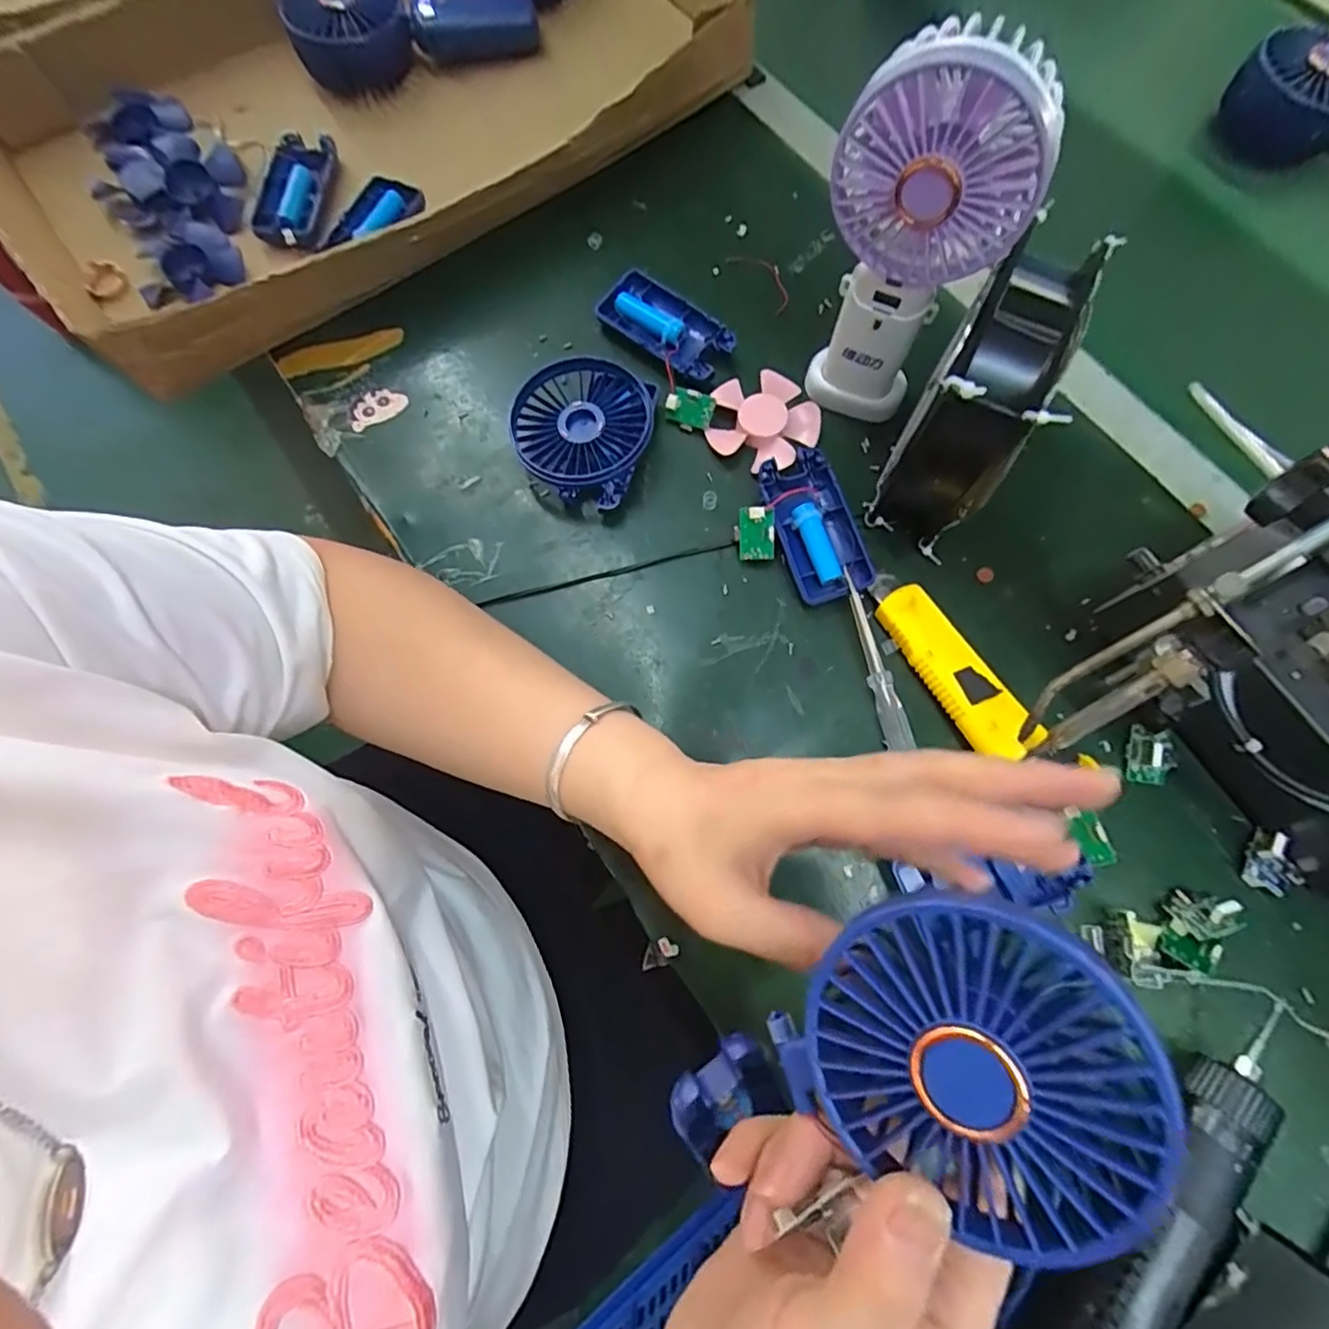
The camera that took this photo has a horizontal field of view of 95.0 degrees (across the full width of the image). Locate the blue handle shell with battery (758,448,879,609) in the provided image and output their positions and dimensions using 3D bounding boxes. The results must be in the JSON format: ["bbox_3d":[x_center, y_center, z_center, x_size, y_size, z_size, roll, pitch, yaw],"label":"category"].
[{"bbox_3d":[0.089,-0.082,0.368,0.047,0.019,0.091,-18,75,-4],"label":"blue handle shell with battery"}]

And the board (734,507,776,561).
[{"bbox_3d":[0.054,-0.078,0.364,0.023,0.005,0.031,0,106,15],"label":"board"}]

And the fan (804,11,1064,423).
[{"bbox_3d":[0.121,-0.208,0.314,0.086,0.179,0.053,11,75,4],"label":"fan"}]

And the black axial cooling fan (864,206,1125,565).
[{"bbox_3d":[0.164,-0.138,0.329,0.051,0.116,0.112,22,76,7],"label":"black axial cooling fan"}]

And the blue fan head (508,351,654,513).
[{"bbox_3d":[-0.049,-0.149,0.384,0.081,0.031,0.089,0,74,1],"label":"blue fan head"}]

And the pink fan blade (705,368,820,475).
[{"bbox_3d":[0.062,-0.159,0.393,0.071,0.014,0.067,0,74,1],"label":"pink fan blade"}]

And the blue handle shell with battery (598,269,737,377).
[{"bbox_3d":[0.000,-0.228,0.411,0.089,0.015,0.047,41,79,12],"label":"blue handle shell with battery"}]

